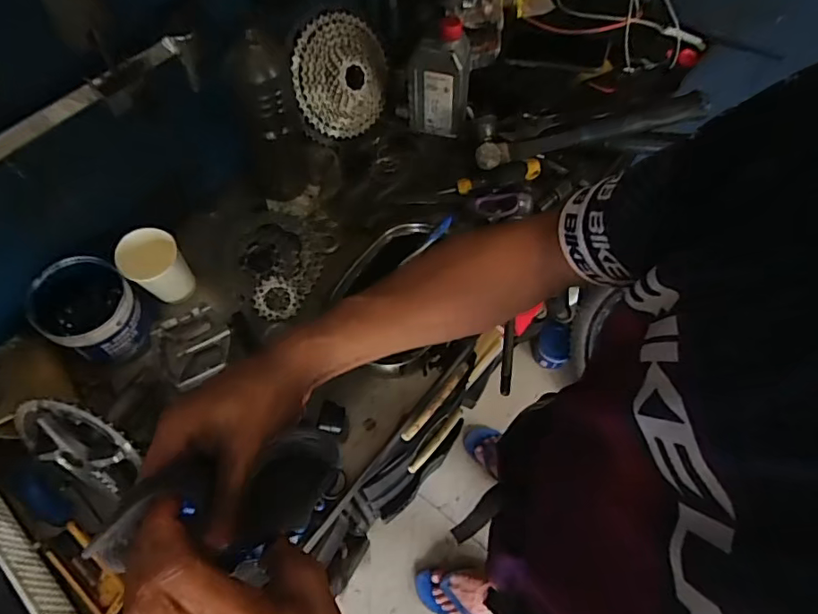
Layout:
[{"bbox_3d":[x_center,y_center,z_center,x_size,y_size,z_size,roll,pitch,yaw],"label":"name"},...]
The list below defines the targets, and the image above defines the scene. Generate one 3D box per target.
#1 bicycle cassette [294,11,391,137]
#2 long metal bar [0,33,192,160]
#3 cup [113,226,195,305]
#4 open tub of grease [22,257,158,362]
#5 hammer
[{"bbox_3d":[-0.090,-0.334,0.771,0.163,0.162,0.032,-30,36,-29],"label":"bicycle cassette"},{"bbox_3d":[-0.364,-0.159,0.492,0.019,0.022,0.382,37,66,18],"label":"long metal bar"},{"bbox_3d":[-0.314,-0.047,0.665,0.065,0.090,0.064,0,63,-1],"label":"cup"},{"bbox_3d":[-0.374,0.005,0.637,0.102,0.104,0.102,0,63,-1],"label":"open tub of grease"},{"bbox_3d":[0.260,-0.256,0.764,0.328,0.070,0.049,-7,64,-4],"label":"hammer"}]

